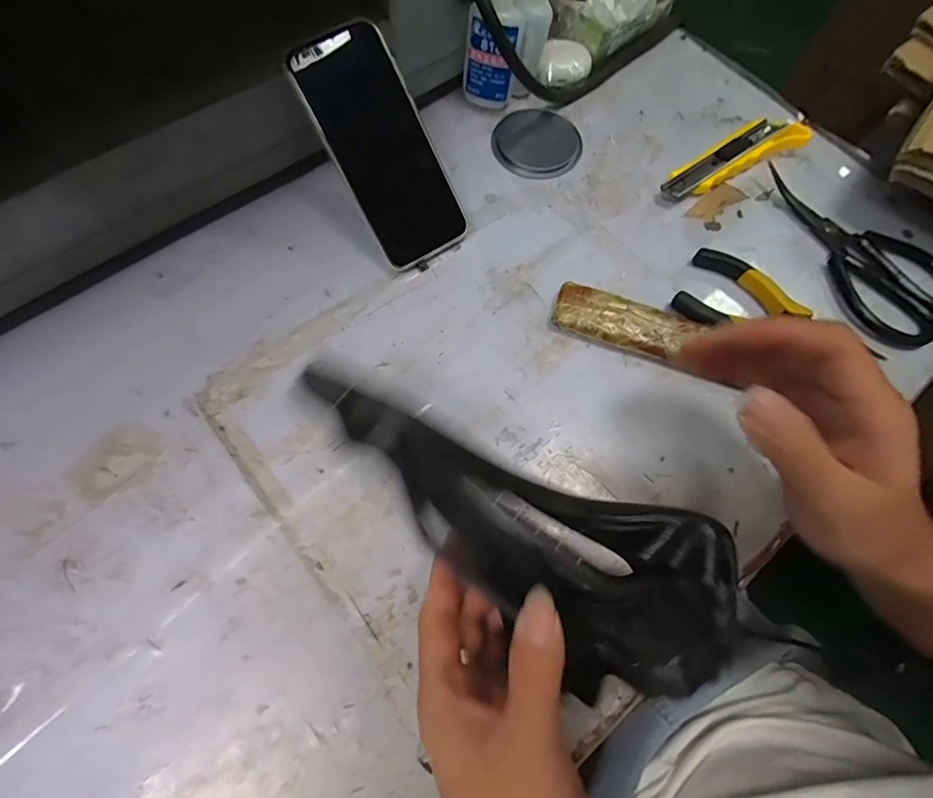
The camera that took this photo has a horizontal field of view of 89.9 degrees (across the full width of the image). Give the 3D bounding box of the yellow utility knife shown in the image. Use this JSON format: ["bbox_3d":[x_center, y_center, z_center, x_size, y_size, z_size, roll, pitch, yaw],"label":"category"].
[{"bbox_3d":[0.237,-0.216,0.418,0.153,0.021,0.037,-28,73,-12],"label":"yellow utility knife"}]

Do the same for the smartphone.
[{"bbox_3d":[-0.061,-0.185,0.350,0.075,0.012,0.161,-34,110,-14],"label":"smartphone"}]

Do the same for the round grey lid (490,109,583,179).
[{"bbox_3d":[0.065,-0.237,0.429,0.080,0.006,0.081,1,69,-2],"label":"round grey lid"}]

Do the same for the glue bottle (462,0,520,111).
[{"bbox_3d":[0.023,-0.311,0.389,0.043,0.128,0.029,17,69,4],"label":"glue bottle"}]

